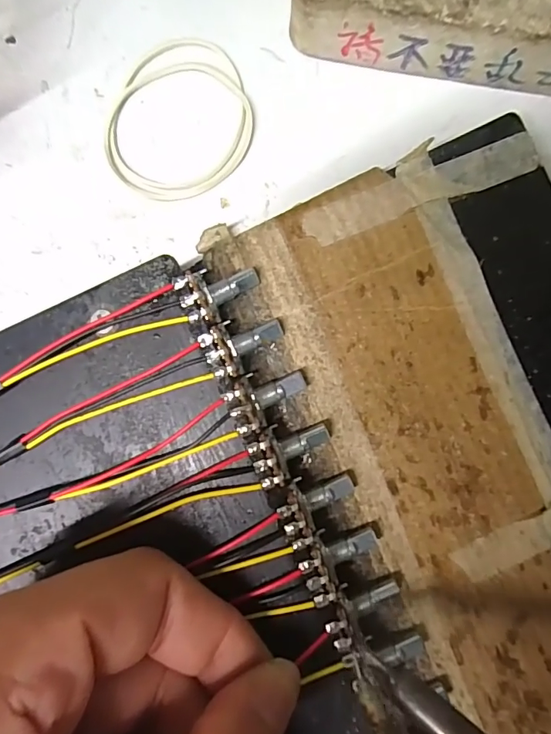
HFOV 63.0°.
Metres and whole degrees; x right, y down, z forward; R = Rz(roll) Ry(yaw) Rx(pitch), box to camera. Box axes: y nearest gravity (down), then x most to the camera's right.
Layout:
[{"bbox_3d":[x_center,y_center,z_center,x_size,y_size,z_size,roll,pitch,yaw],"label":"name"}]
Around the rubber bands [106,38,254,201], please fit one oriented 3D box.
[{"bbox_3d":[-0.031,-0.080,0.147,0.046,0.004,0.053,27,90,3],"label":"rubber bands"}]

